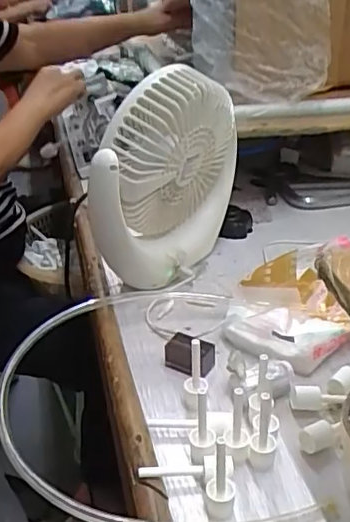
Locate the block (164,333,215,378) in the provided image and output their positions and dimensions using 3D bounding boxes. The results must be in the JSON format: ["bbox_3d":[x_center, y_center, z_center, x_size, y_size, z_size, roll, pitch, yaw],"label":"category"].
[{"bbox_3d":[0.013,0.082,0.499,0.038,0.023,0.025,12,34,24],"label":"block"}]

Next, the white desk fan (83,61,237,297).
[{"bbox_3d":[-0.005,-0.079,0.587,0.077,0.206,0.184,16,36,30],"label":"white desk fan"}]

